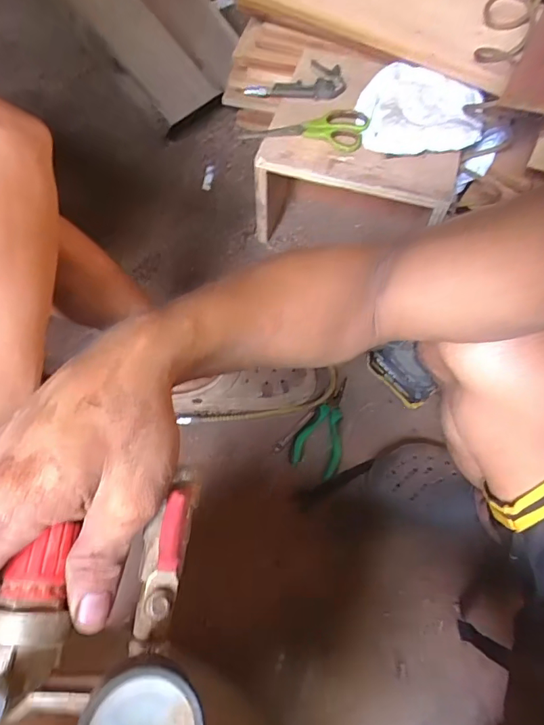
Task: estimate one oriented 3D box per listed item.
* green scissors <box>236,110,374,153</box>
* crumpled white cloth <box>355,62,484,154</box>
[{"bbox_3d":[0.053,-0.368,0.734,0.191,0.022,0.076,4,63,1],"label":"green scissors"},{"bbox_3d":[0.234,-0.404,0.749,0.193,0.030,0.172,0,63,-1],"label":"crumpled white cloth"}]

